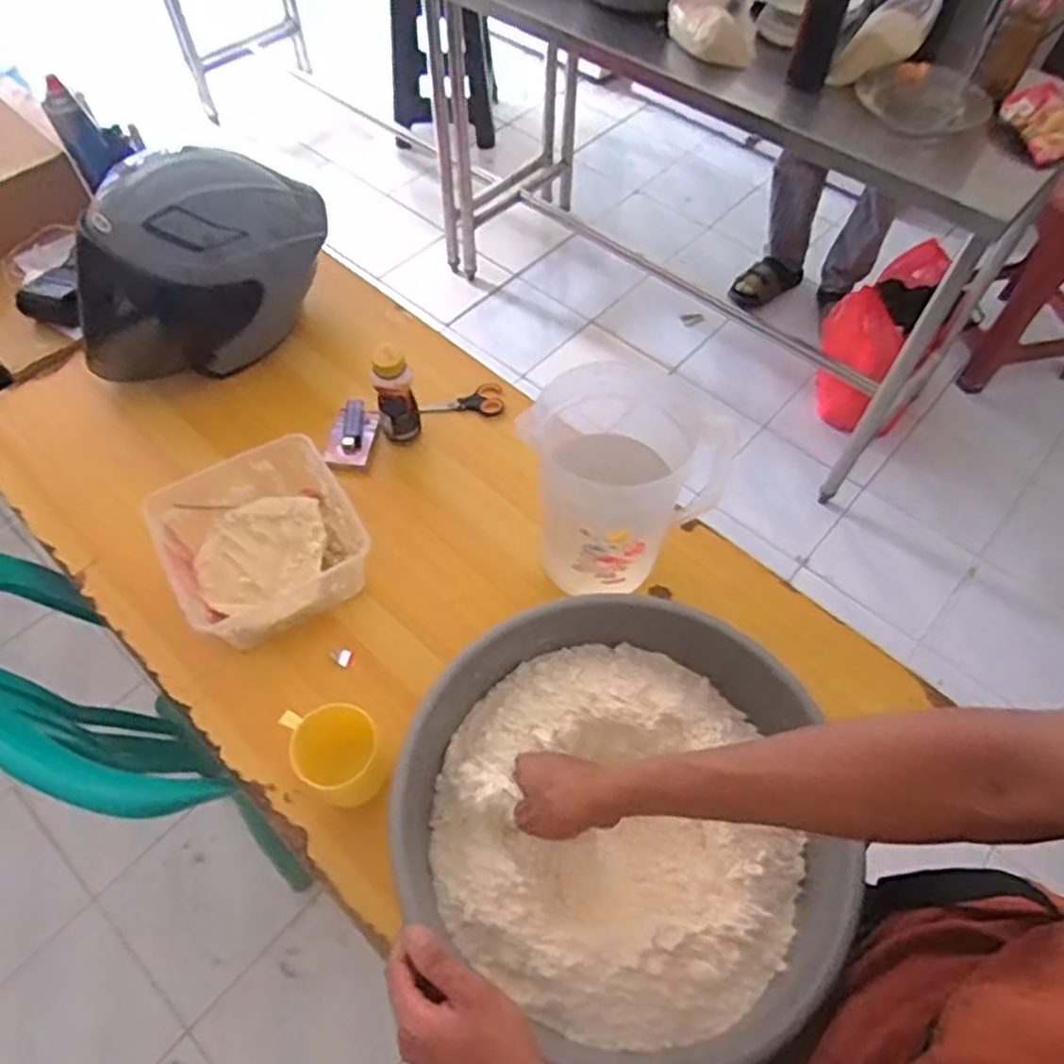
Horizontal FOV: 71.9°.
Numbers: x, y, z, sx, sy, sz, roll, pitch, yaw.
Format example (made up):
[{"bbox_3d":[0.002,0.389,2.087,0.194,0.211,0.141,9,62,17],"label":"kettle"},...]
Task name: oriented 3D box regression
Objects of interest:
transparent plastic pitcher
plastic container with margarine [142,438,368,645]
[{"bbox_3d":[0.083,-0.053,0.792,0.172,0.204,0.164,-13,59,-10],"label":"transparent plastic pitcher"},{"bbox_3d":[-0.311,0.014,0.852,0.205,0.088,0.199,-28,63,-18],"label":"plastic container with margarine"}]

